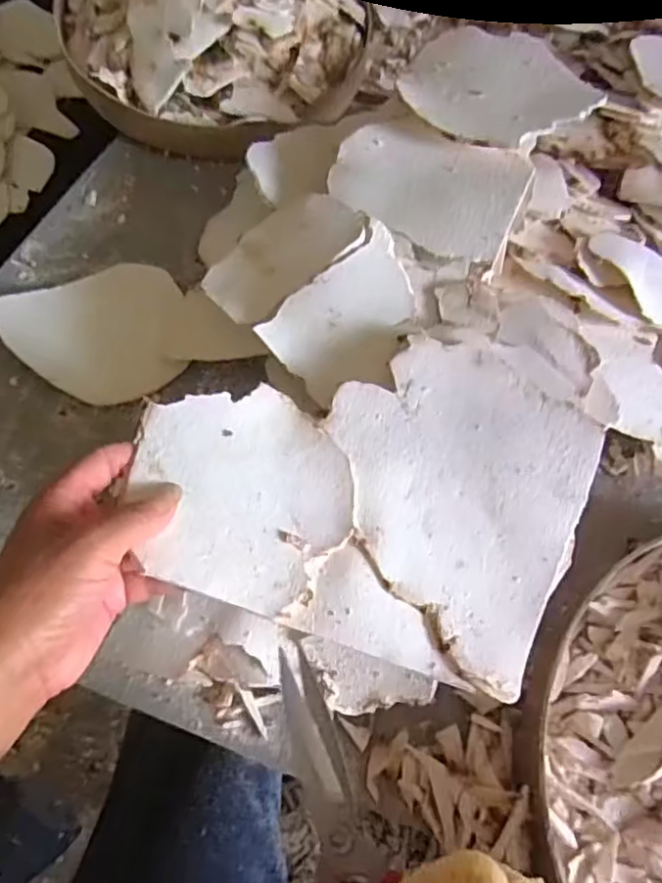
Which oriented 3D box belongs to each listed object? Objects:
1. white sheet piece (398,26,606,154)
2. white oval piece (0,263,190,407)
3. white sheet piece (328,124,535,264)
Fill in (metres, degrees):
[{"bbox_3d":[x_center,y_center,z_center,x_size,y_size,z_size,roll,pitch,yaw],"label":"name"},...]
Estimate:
[{"bbox_3d":[0.126,-0.295,0.505,0.137,0.020,0.162,-15,64,-7],"label":"white sheet piece"},{"bbox_3d":[-0.171,-0.081,0.477,0.130,0.008,0.114,-26,76,-26],"label":"white oval piece"},{"bbox_3d":[0.069,-0.191,0.461,0.138,0.011,0.107,20,65,10],"label":"white sheet piece"}]

